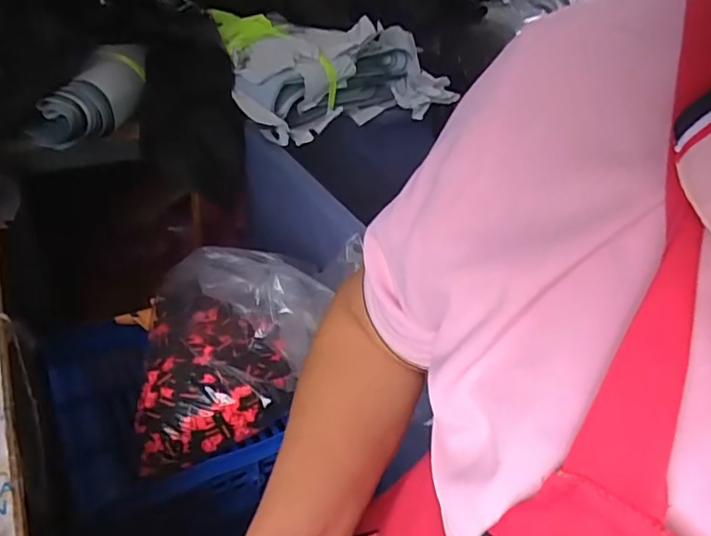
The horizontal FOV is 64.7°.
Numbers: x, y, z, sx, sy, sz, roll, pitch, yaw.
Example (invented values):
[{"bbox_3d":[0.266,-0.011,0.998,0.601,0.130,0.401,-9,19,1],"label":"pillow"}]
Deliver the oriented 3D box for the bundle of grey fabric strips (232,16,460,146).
[{"bbox_3d":[-0.002,-0.383,1.139,0.205,0.162,0.472,28,40,29],"label":"bundle of grey fabric strips"}]

